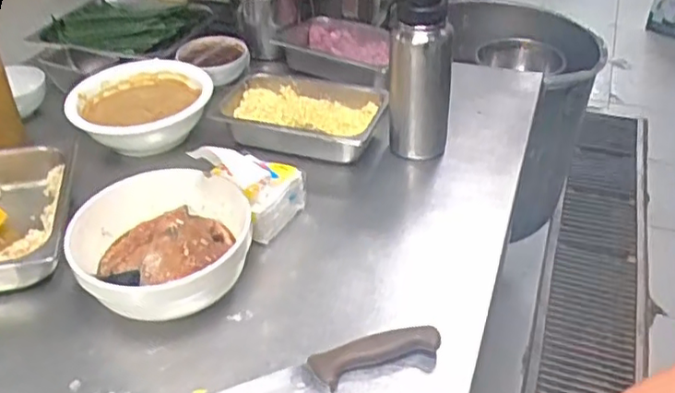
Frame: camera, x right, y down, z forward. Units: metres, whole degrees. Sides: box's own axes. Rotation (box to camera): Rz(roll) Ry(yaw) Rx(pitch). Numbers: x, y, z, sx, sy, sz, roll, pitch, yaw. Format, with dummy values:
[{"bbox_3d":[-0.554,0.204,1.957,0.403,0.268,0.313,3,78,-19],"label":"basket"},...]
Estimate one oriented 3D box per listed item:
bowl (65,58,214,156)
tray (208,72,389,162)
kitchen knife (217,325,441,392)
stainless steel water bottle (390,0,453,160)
[{"bbox_3d":[-0.317,-0.142,1.039,0.227,0.081,0.193,-15,40,-16],"label":"bowl"},{"bbox_3d":[-0.060,-0.121,1.012,0.262,0.072,0.162,10,39,15],"label":"tray"},{"bbox_3d":[-0.039,0.189,0.648,0.306,0.023,0.051,-14,40,-16],"label":"kitchen knife"},{"bbox_3d":[0.123,-0.178,0.935,0.088,0.272,0.070,5,38,8],"label":"stainless steel water bottle"}]

